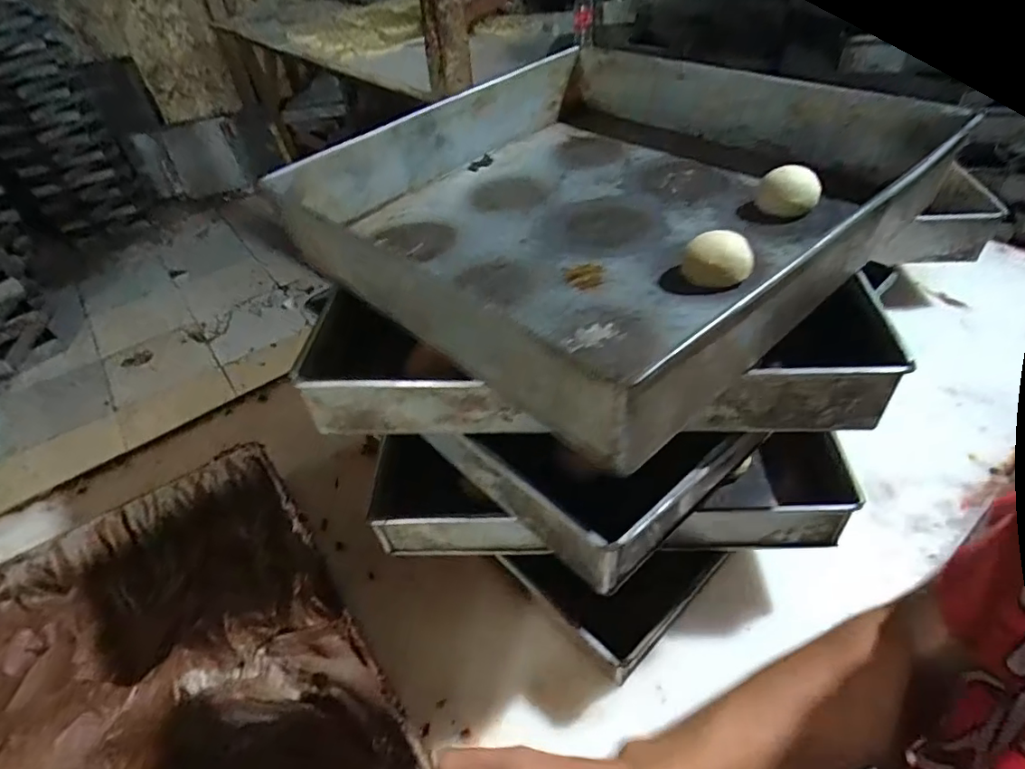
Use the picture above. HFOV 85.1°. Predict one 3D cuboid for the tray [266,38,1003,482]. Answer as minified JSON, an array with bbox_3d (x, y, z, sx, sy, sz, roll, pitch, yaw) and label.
[{"bbox_3d":[0.067,-0.166,0.484,0.422,0.078,0.420,-35,51,-28],"label":"tray"}]

